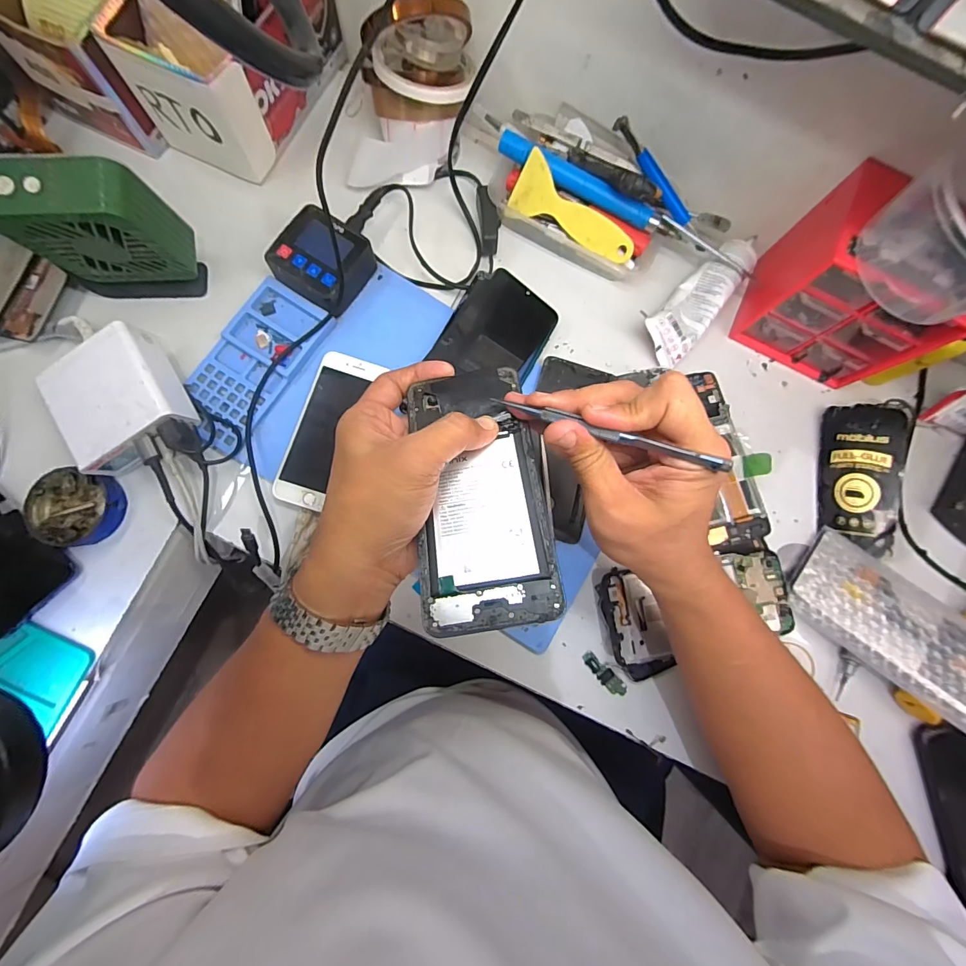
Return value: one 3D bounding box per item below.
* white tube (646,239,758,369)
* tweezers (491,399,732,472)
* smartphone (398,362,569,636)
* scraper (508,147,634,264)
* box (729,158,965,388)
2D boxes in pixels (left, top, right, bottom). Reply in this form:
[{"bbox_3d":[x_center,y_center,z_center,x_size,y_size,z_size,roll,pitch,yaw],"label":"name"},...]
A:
[{"bbox_3d":[0.210,-0.177,0.410,0.048,0.033,0.141,41,80,2],"label":"white tube"},{"bbox_3d":[0.063,-0.029,0.232,0.125,0.007,0.007,22,79,24],"label":"tweezers"},{"bbox_3d":[-0.003,0.002,0.250,0.076,0.006,0.160,-10,65,2],"label":"smartphone"},{"bbox_3d":[0.088,-0.253,0.393,0.124,0.005,0.046,28,124,-2],"label":"scraper"},{"bbox_3d":[0.329,-0.172,0.376,0.128,0.117,0.100,26,80,0],"label":"box"}]

